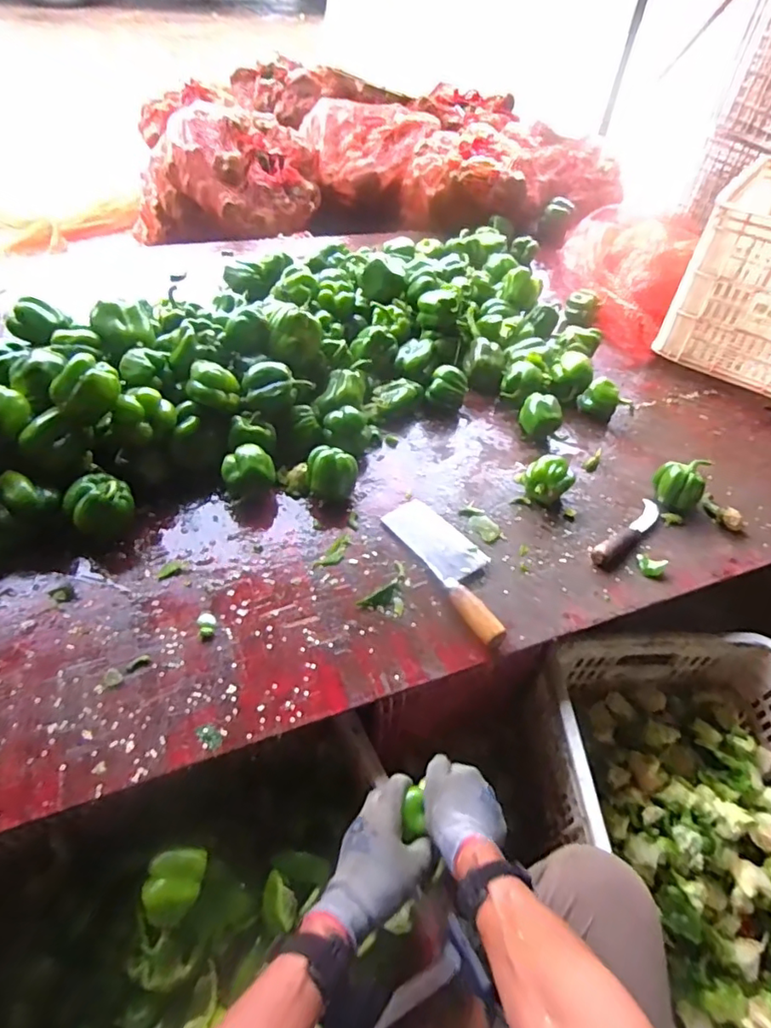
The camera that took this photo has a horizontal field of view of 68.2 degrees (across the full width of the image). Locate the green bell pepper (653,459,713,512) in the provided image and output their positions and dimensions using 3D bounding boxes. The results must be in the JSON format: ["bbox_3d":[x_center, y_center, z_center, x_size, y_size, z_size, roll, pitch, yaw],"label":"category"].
[{"bbox_3d":[0.452,-0.048,0.868,0.067,0.061,0.061,0,48,-5],"label":"green bell pepper"}]

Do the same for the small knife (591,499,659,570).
[{"bbox_3d":[0.360,0.022,0.835,0.159,0.031,0.035,-34,59,-30],"label":"small knife"}]

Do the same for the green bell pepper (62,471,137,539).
[{"bbox_3d":[-0.385,-0.009,0.770,0.084,0.061,0.069,-21,53,-22],"label":"green bell pepper"}]

